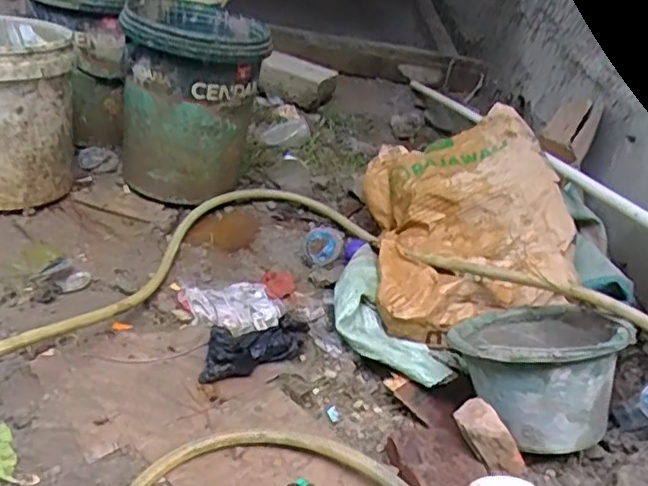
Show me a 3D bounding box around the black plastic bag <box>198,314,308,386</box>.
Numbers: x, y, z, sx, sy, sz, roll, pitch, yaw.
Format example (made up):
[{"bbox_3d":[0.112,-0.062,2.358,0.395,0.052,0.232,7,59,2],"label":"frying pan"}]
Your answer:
[{"bbox_3d":[-0.104,0.167,1.028,0.076,0.070,0.219,29,26,33],"label":"black plastic bag"}]

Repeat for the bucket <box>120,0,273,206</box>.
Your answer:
[{"bbox_3d":[-0.298,-0.306,1.414,0.284,0.394,0.317,2,34,-14],"label":"bucket"}]

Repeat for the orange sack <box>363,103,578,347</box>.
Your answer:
[{"bbox_3d":[0.279,-0.045,1.247,0.343,0.255,0.476,7,33,-6],"label":"orange sack"}]

